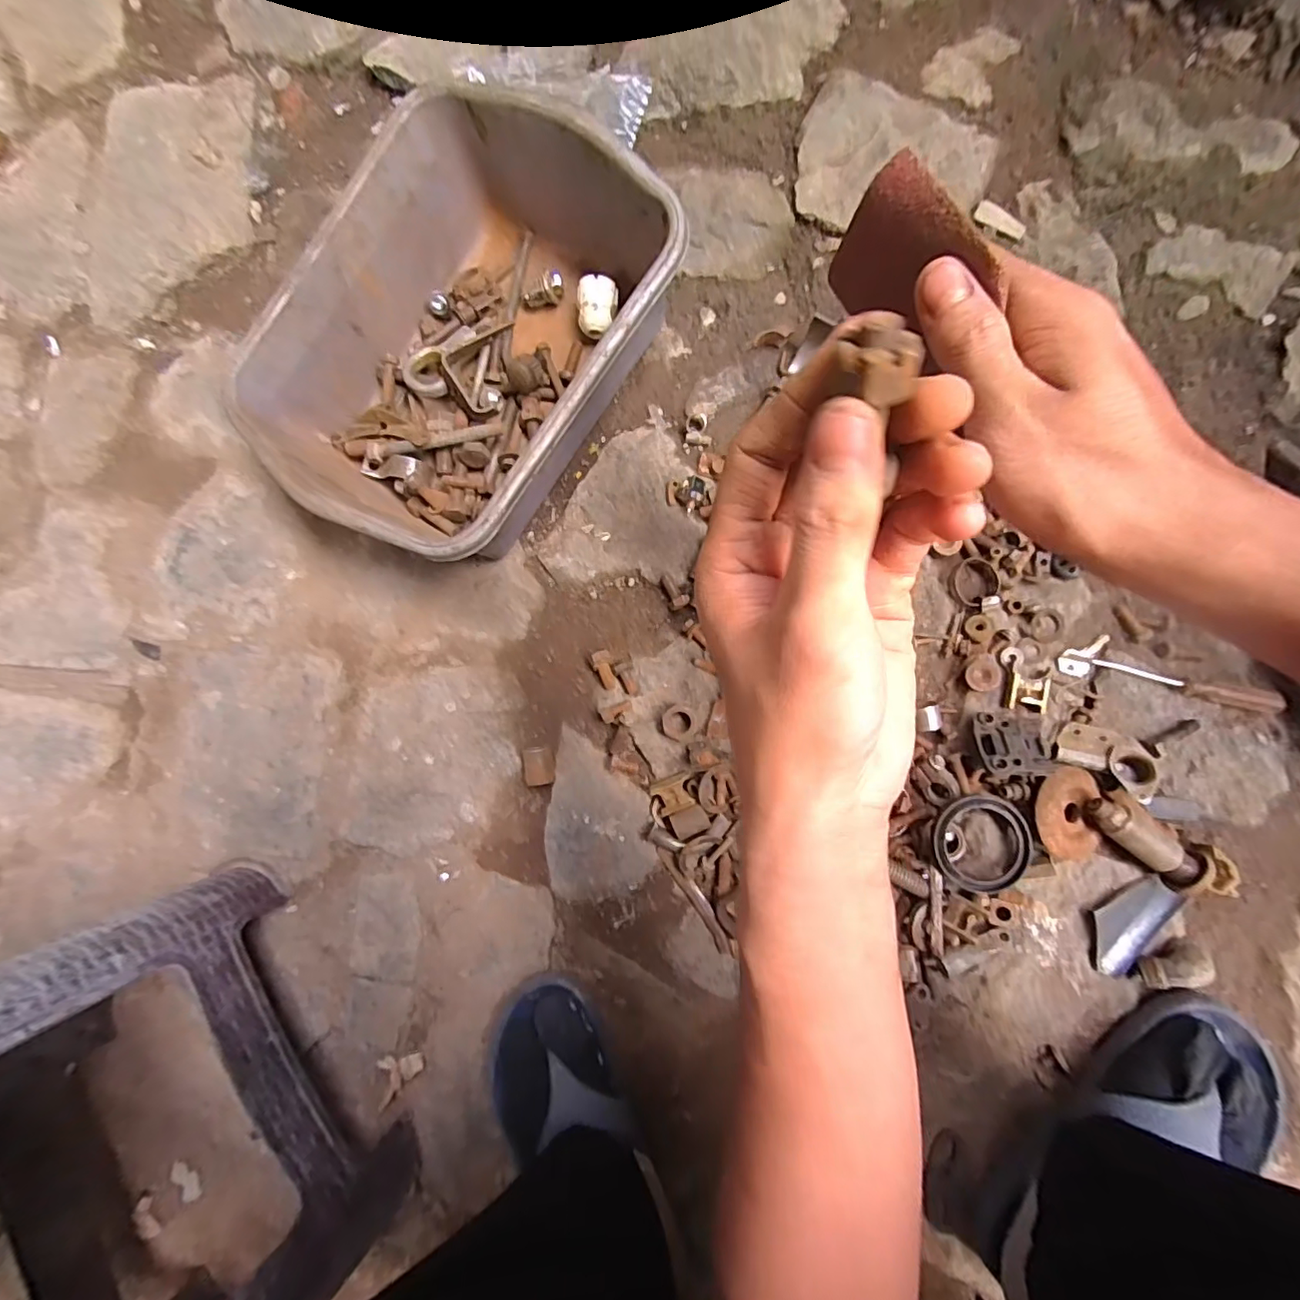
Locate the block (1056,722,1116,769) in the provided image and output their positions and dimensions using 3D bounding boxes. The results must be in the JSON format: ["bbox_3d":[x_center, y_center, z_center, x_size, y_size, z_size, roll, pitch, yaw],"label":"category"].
[{"bbox_3d":[0.349,0.076,0.449,0.038,0.008,0.032,12,87,6],"label":"block"}]

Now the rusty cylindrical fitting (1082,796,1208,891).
[{"bbox_3d":[0.377,0.144,0.431,0.083,0.029,0.030,40,91,7],"label":"rusty cylindrical fitting"}]

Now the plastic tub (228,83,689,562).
[{"bbox_3d":[-0.148,-0.248,0.476,0.254,0.130,0.329,35,90,7],"label":"plastic tub"}]

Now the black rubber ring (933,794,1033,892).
[{"bbox_3d":[0.261,0.153,0.444,0.072,0.017,0.072,0,86,6],"label":"black rubber ring"}]

